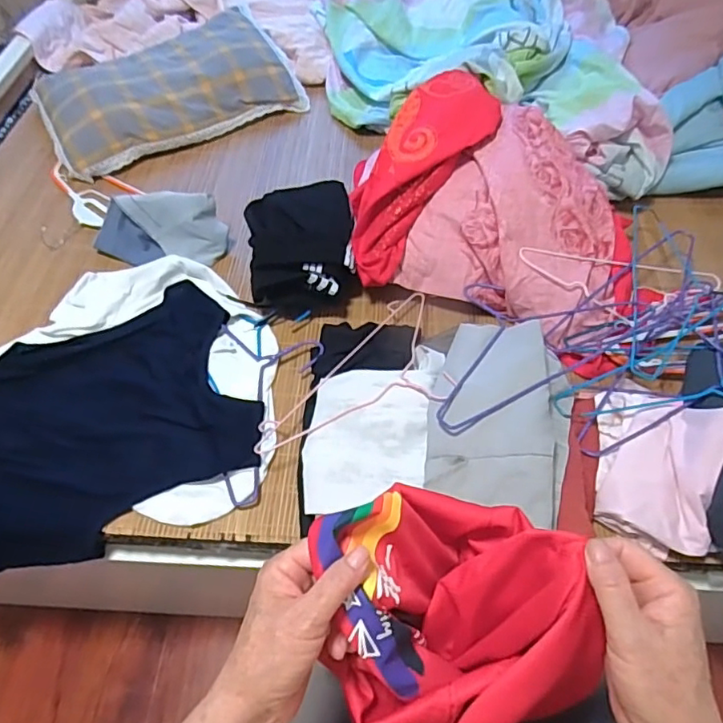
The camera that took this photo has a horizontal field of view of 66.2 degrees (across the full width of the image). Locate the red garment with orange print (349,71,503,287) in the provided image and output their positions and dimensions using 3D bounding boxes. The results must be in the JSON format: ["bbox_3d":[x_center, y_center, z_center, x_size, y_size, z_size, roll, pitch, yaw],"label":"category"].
[{"bbox_3d":[0.081,-0.311,0.908,0.173,0.060,0.394,27,86,19],"label":"red garment with orange print"}]

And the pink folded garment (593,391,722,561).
[{"bbox_3d":[0.376,0.121,0.708,0.134,0.082,0.212,10,56,9],"label":"pink folded garment"}]

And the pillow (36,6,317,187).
[{"bbox_3d":[-0.426,-0.607,1.237,0.534,0.101,0.332,-24,58,-14],"label":"pillow"}]

